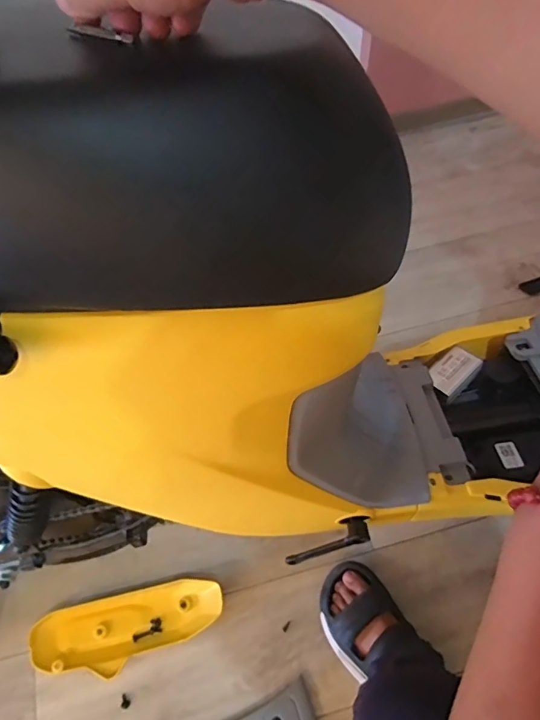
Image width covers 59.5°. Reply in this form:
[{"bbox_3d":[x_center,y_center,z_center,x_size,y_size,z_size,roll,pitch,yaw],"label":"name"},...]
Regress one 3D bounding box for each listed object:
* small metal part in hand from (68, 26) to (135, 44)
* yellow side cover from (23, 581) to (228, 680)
[{"bbox_3d":[-0.093,-0.176,0.255,0.047,0.005,0.005,23,65,20],"label":"small metal part in hand"},{"bbox_3d":[-0.225,0.430,0.755,0.301,0.045,0.103,-12,62,-4],"label":"yellow side cover"}]

